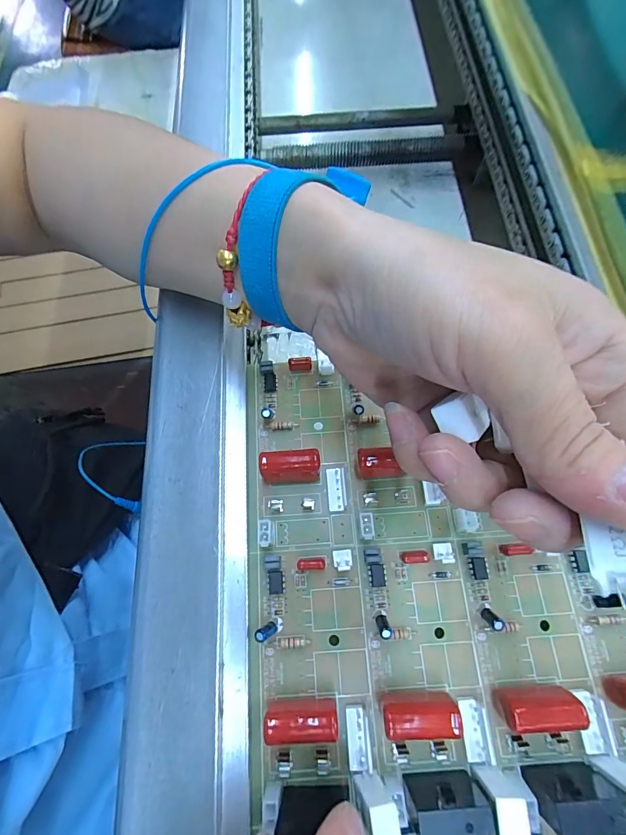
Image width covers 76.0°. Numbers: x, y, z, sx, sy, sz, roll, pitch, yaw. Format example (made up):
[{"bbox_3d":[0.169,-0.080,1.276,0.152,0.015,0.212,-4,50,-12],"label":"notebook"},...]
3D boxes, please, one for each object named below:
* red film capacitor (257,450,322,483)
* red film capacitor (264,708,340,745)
[{"bbox_3d":[-0.010,0.023,0.186,0.027,0.017,0.012,-2,71,0],"label":"red film capacitor"},{"bbox_3d":[-0.005,0.115,0.153,0.026,0.017,0.011,-3,71,-1],"label":"red film capacitor"}]

